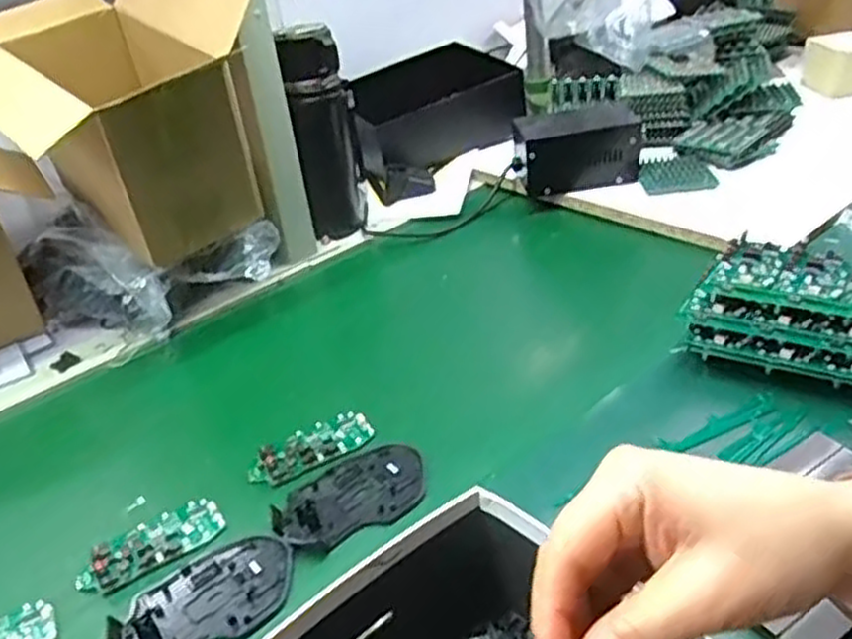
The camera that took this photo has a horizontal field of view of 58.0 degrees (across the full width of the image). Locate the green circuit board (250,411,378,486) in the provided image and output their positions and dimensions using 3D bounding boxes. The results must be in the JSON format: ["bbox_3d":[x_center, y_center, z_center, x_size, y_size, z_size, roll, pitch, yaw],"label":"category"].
[{"bbox_3d":[-0.090,0.099,0.600,0.097,0.009,0.048,-23,35,-25],"label":"green circuit board"}]

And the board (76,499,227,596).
[{"bbox_3d":[-0.190,0.155,0.534,0.098,0.007,0.045,-25,36,-28],"label":"board"}]

